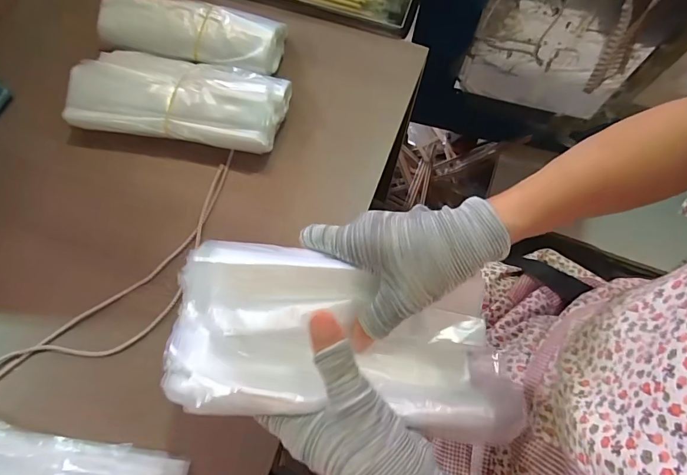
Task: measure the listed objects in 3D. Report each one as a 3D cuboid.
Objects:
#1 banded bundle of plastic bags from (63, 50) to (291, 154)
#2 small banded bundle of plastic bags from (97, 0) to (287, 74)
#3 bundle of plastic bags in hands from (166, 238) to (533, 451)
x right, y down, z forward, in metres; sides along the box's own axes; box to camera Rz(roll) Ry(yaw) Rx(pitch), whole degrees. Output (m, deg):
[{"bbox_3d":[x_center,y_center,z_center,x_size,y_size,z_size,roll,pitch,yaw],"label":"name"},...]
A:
[{"bbox_3d":[-0.174,-0.149,0.438,0.222,0.047,0.102,8,69,1],"label":"banded bundle of plastic bags"},{"bbox_3d":[-0.175,-0.233,0.464,0.208,0.035,0.072,9,69,1],"label":"small banded bundle of plastic bags"},{"bbox_3d":[0.010,0.072,0.280,0.239,0.037,0.108,15,68,-14],"label":"bundle of plastic bags in hands"}]

